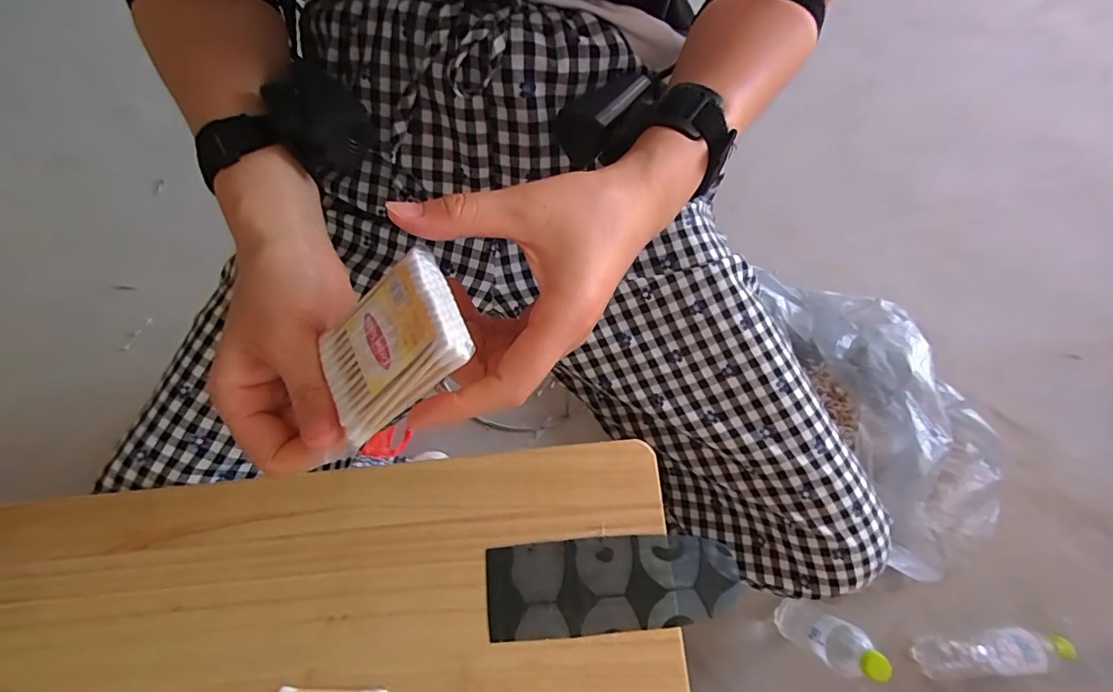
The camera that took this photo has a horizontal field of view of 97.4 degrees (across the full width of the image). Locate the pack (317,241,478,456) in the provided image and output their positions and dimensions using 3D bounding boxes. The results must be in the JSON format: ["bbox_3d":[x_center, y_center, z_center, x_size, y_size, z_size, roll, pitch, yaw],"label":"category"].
[{"bbox_3d":[-0.072,0.001,0.210,0.072,0.012,0.054,-37,69,22],"label":"pack"}]

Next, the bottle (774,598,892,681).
[{"bbox_3d":[0.390,0.420,0.696,0.075,0.229,0.062,25,77,7],"label":"bottle"}]

